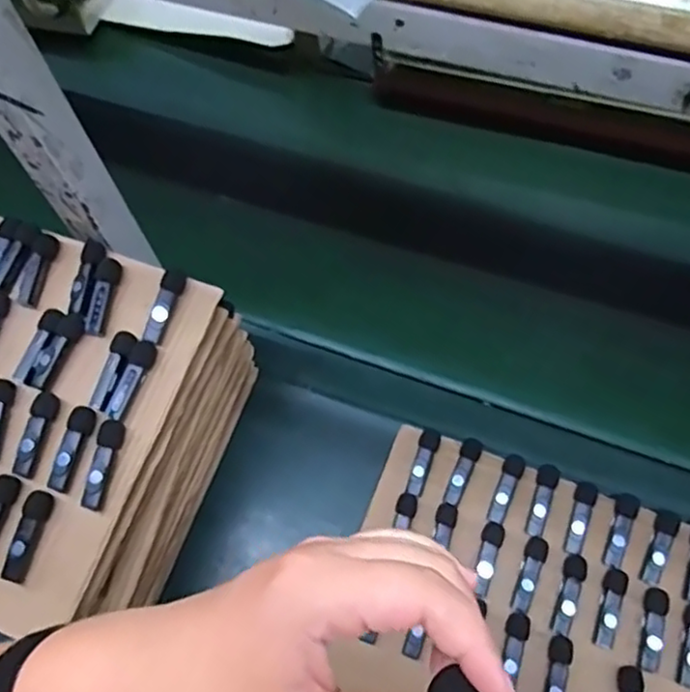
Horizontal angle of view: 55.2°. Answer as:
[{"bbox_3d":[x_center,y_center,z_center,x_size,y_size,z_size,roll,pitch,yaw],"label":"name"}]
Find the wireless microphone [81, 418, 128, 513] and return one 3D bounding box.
[{"bbox_3d":[-0.183,0.089,0.500,0.018,0.016,0.066,7,64,7],"label":"wireless microphone"}]

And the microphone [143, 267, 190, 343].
[{"bbox_3d":[-0.147,-0.035,0.540,0.017,0.013,0.066,16,65,12],"label":"microphone"}]

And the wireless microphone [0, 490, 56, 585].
[{"bbox_3d":[-0.235,0.141,0.489,0.015,0.022,0.064,14,65,11],"label":"wireless microphone"}]

